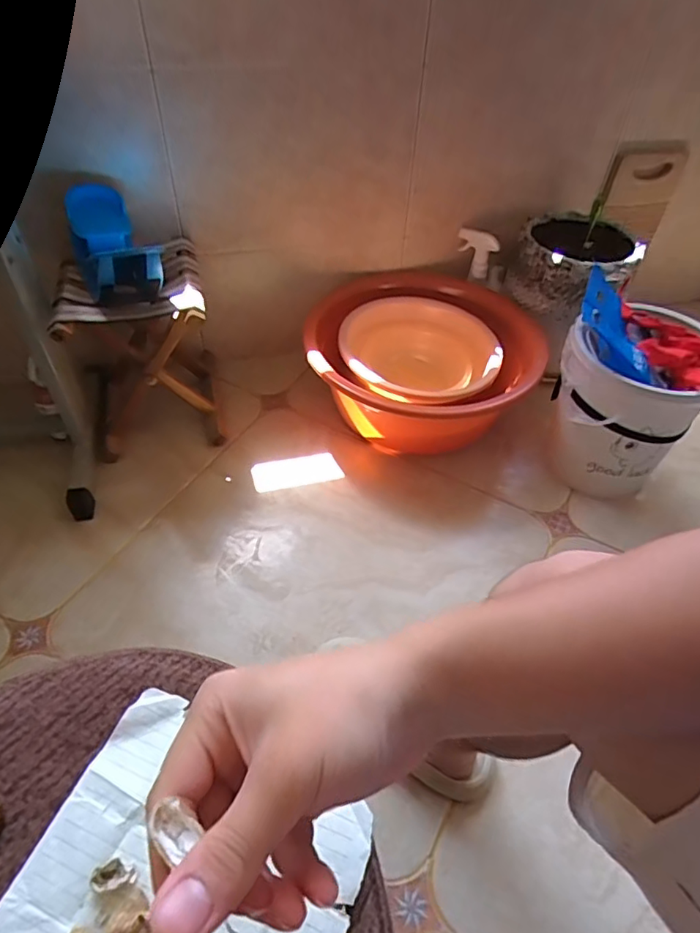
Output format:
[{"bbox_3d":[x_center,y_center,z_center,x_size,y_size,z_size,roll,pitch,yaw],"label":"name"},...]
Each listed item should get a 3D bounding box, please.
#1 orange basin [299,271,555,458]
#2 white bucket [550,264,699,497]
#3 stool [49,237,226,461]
[{"bbox_3d":[0.126,-0.200,1.116,0.420,0.198,0.412,2,48,-2],"label":"orange basin"},{"bbox_3d":[0.492,-0.125,0.995,0.249,0.315,0.247,20,50,14],"label":"white bucket"},{"bbox_3d":[-0.384,-0.222,1.032,0.235,0.292,0.275,-10,50,-12],"label":"stool"}]

